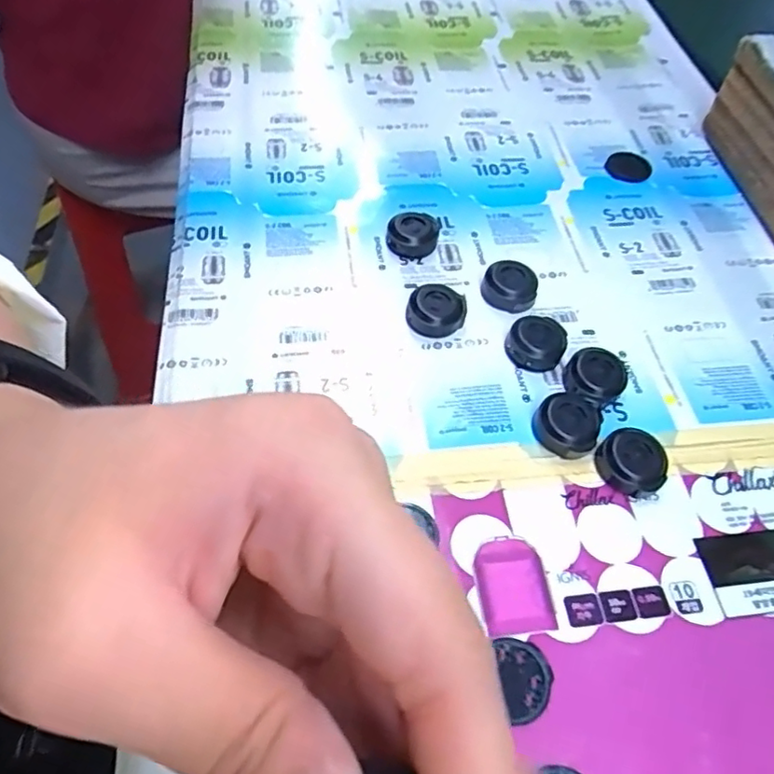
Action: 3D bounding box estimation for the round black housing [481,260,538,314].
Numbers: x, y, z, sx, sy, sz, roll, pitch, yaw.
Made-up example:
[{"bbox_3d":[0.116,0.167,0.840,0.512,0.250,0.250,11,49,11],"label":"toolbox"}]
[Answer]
[{"bbox_3d":[0.068,-0.056,0.336,0.029,0.015,0.027,1,56,-2],"label":"round black housing"}]

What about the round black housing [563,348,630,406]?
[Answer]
[{"bbox_3d":[0.103,-0.003,0.303,0.028,0.014,0.030,1,56,-2],"label":"round black housing"}]

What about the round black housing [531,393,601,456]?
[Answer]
[{"bbox_3d":[0.085,0.019,0.286,0.030,0.016,0.031,1,56,-2],"label":"round black housing"}]

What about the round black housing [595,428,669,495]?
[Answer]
[{"bbox_3d":[0.112,0.034,0.277,0.024,0.015,0.028,-27,61,-19],"label":"round black housing"}]

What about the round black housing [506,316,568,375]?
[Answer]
[{"bbox_3d":[0.077,-0.022,0.314,0.028,0.015,0.028,1,56,-2],"label":"round black housing"}]

